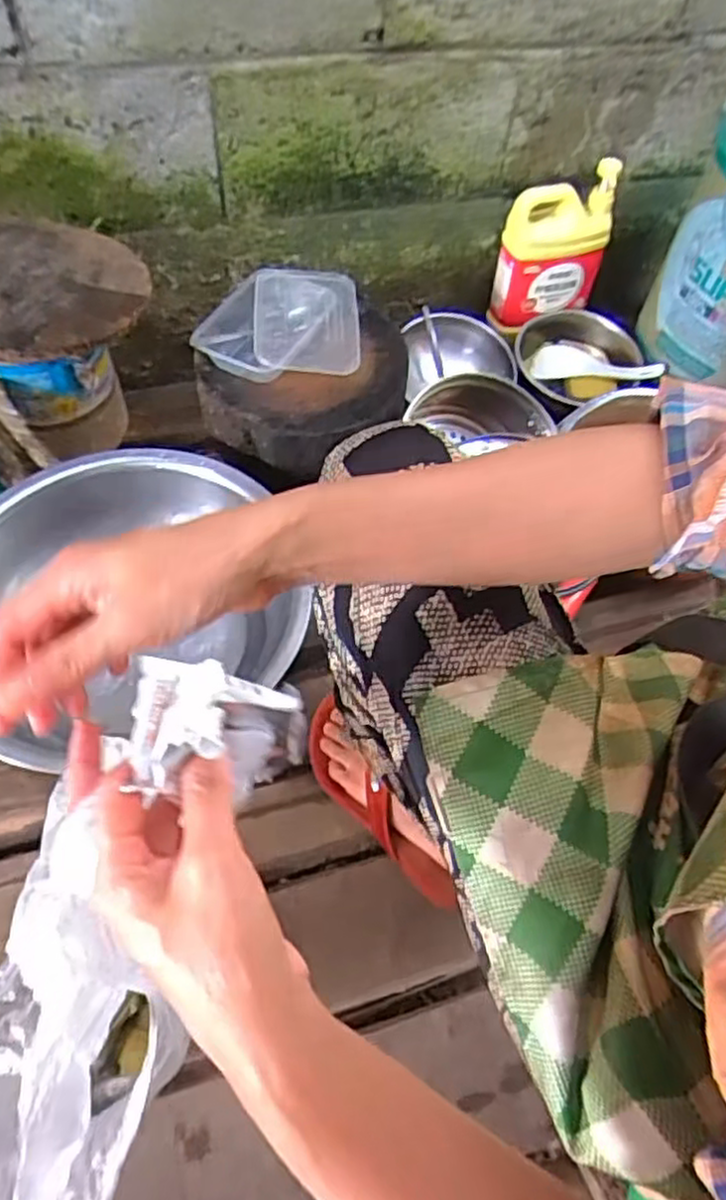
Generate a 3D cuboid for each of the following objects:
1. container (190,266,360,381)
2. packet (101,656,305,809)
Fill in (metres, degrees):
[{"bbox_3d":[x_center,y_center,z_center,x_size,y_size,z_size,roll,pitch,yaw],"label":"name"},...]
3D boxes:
[{"bbox_3d":[-0.100,-0.322,0.873,0.189,0.053,0.172,1,58,-3],"label":"container"},{"bbox_3d":[-0.061,0.053,0.295,0.073,0.053,0.042,-4,58,-6],"label":"packet"}]

